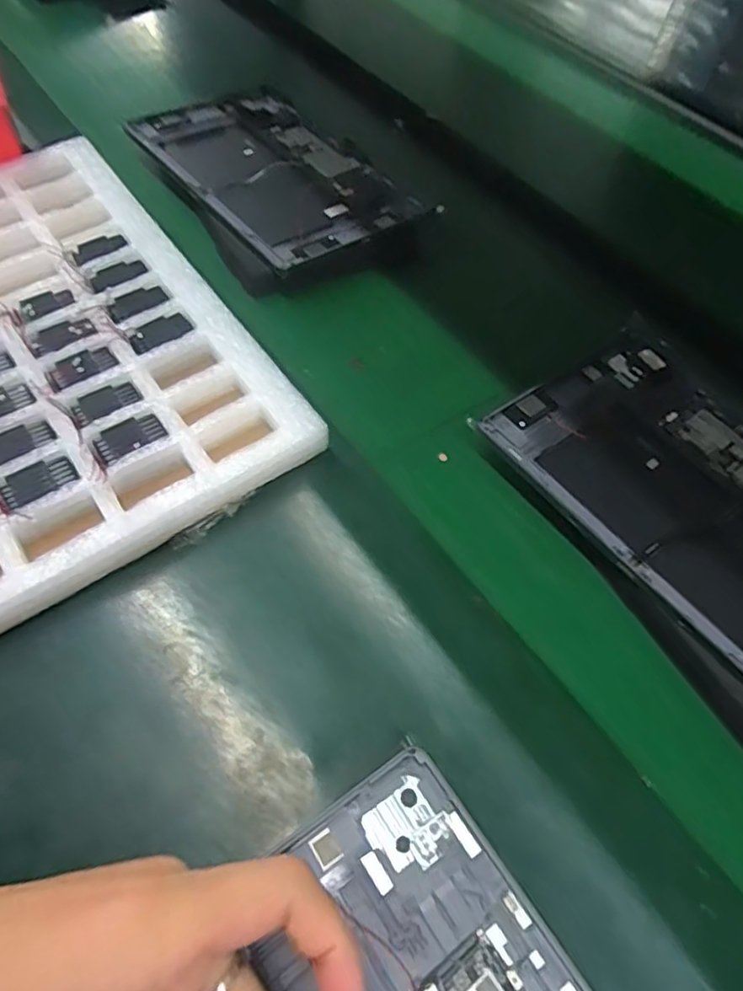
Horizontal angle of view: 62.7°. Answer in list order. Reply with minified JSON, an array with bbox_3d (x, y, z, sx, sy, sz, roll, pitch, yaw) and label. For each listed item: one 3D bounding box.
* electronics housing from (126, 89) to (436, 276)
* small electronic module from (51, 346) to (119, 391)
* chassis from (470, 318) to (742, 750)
[{"bbox_3d":[-0.087,-0.295,0.552,0.166,0.032,0.263,-31,64,-19],"label":"electronics housing"},{"bbox_3d":[-0.182,-0.082,0.386,0.039,0.006,0.027,-31,64,-19],"label":"small electronic module"},{"bbox_3d":[0.201,0.010,0.377,0.177,0.028,0.247,-32,65,-20],"label":"chassis"}]

